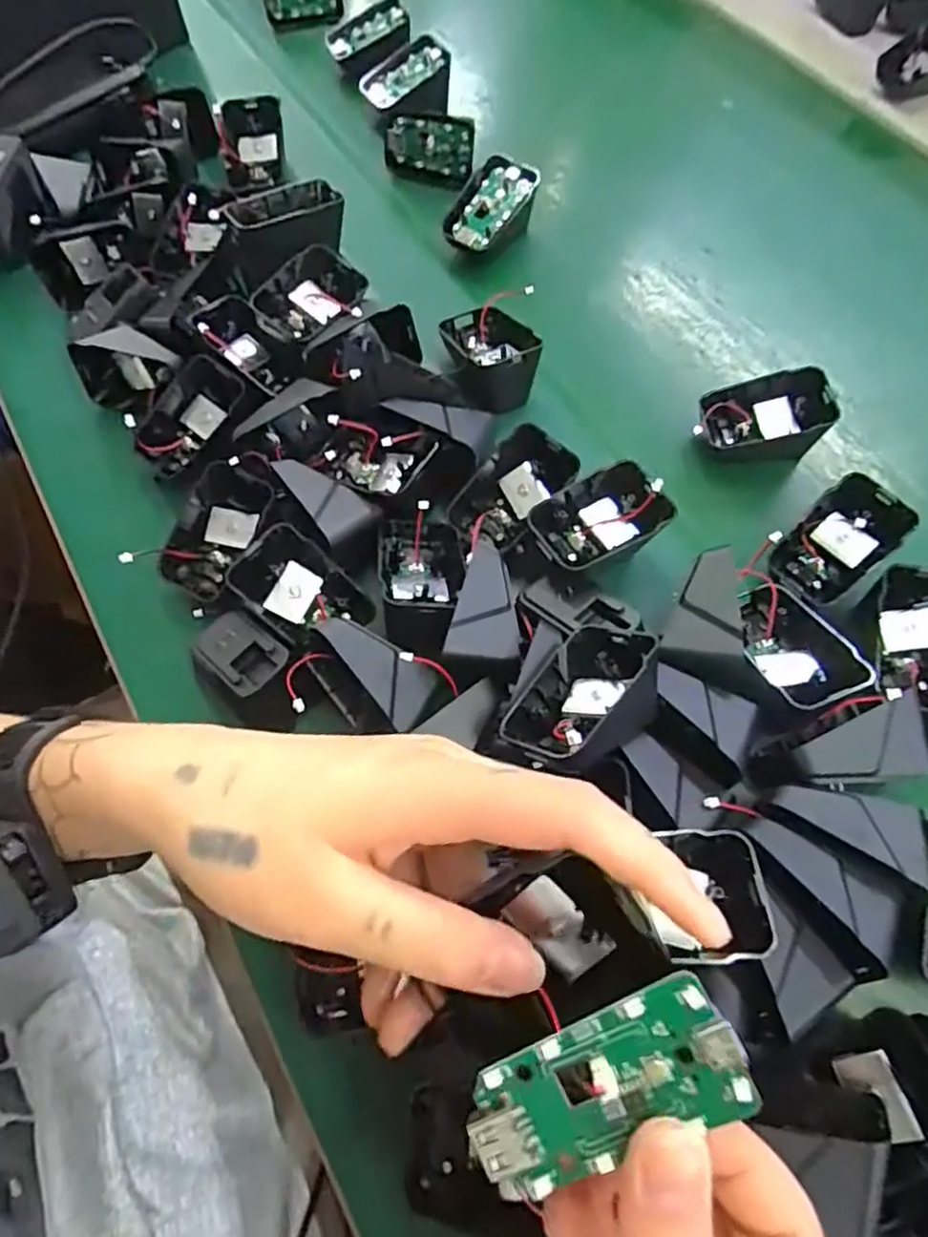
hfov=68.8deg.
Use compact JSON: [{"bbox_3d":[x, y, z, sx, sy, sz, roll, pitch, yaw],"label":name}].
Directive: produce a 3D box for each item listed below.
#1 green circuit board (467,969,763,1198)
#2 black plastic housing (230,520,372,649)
[{"bbox_3d":[0.032,0.109,0.156,0.063,0.008,0.029,-29,67,6],"label":"green circuit board"},{"bbox_3d":[-0.082,-0.014,0.342,0.060,0.026,0.046,39,70,17],"label":"black plastic housing"}]

